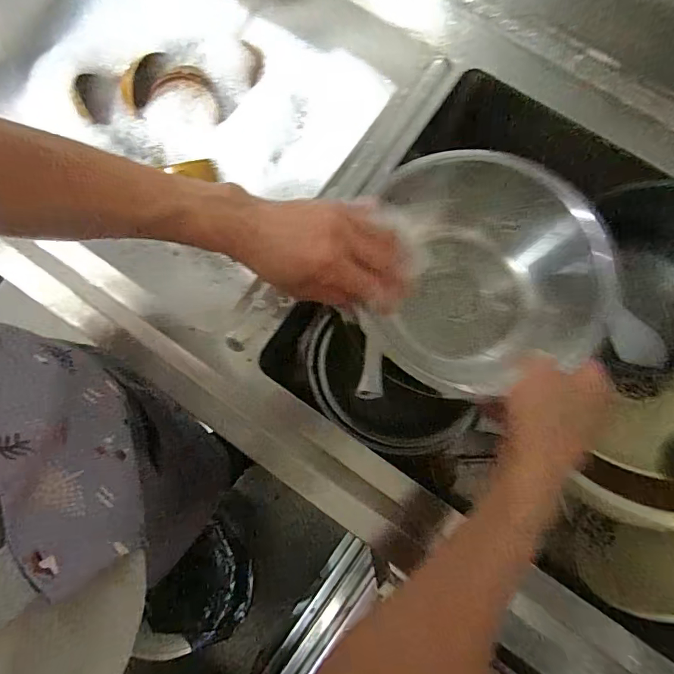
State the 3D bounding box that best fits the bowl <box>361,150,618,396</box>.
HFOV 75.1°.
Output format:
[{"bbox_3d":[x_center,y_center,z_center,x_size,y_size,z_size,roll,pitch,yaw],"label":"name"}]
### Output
[{"bbox_3d":[0.147,-0.054,0.422,0.215,0.083,0.201,10,79,3],"label":"bowl"}]

